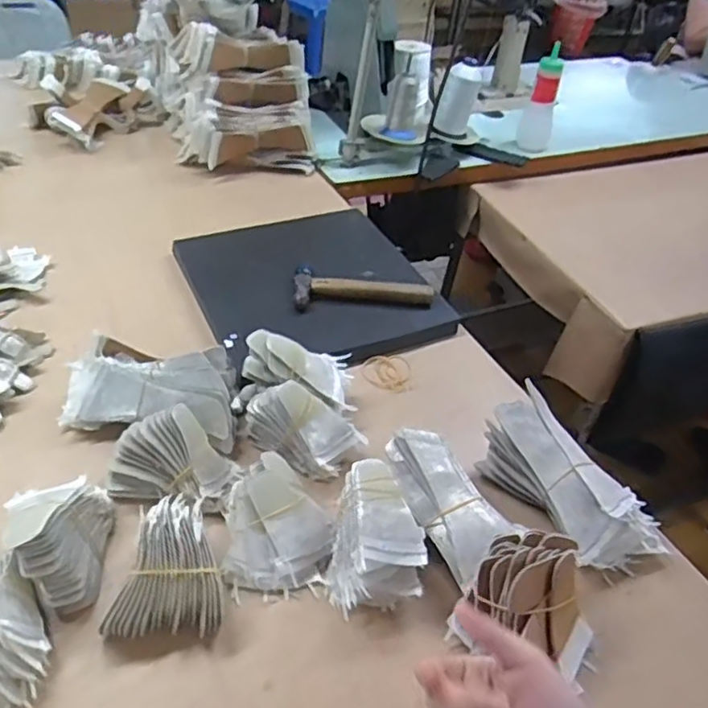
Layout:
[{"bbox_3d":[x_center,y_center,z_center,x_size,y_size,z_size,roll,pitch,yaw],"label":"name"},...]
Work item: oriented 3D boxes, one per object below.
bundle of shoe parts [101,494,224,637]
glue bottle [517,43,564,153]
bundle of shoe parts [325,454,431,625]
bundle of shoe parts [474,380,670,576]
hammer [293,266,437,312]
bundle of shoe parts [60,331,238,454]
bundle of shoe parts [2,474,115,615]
[{"bbox_3d":[-0.155,0.182,0.548,0.091,0.060,0.103,2,42,-6],"label":"bundle of shoe parts"},{"bbox_3d":[0.372,-0.498,1.275,0.065,0.172,0.048,15,42,9],"label":"glue bottle"},{"bbox_3d":[0.023,0.165,0.585,0.082,0.074,0.115,8,41,1],"label":"bundle of shoe parts"},{"bbox_3d":[0.219,0.128,0.660,0.097,0.069,0.197,-21,48,-28],"label":"bundle of shoe parts"},{"bbox_3d":[0.012,-0.087,0.890,0.185,0.036,0.063,-1,42,-9],"label":"hammer"},{"bbox_3d":[-0.215,0.037,0.702,0.182,0.064,0.112,5,41,-2],"label":"bundle of shoe parts"},{"bbox_3d":[-0.246,0.151,0.552,0.078,0.084,0.106,-14,45,-21],"label":"bundle of shoe parts"}]

